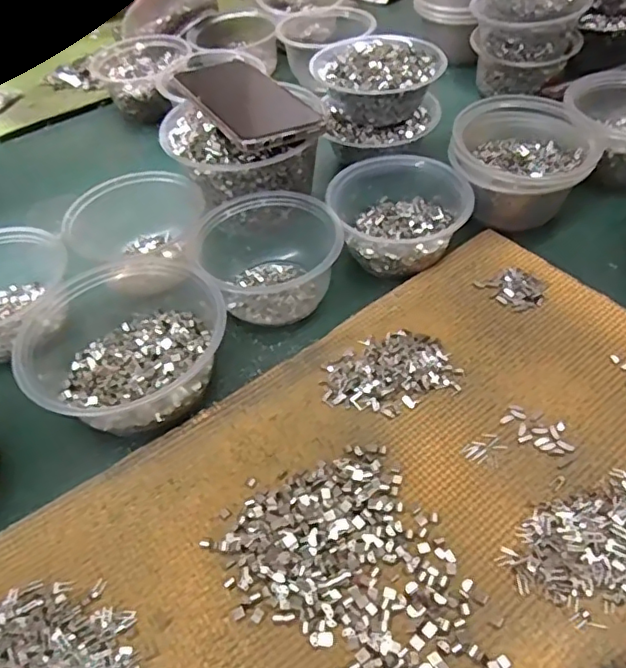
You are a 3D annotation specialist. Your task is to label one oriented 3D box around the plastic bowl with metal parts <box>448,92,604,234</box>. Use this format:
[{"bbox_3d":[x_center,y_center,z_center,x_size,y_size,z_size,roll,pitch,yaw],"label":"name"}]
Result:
[{"bbox_3d":[0.179,-0.149,0.503,0.111,0.072,0.113,-2,49,2],"label":"plastic bowl with metal parts"}]

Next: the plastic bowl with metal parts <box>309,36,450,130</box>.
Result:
[{"bbox_3d":[0.061,-0.240,0.554,0.117,0.044,0.107,-2,48,3],"label":"plastic bowl with metal parts"}]

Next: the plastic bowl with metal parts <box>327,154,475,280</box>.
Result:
[{"bbox_3d":[0.069,-0.105,0.492,0.108,0.048,0.113,-2,49,2],"label":"plastic bowl with metal parts"}]

